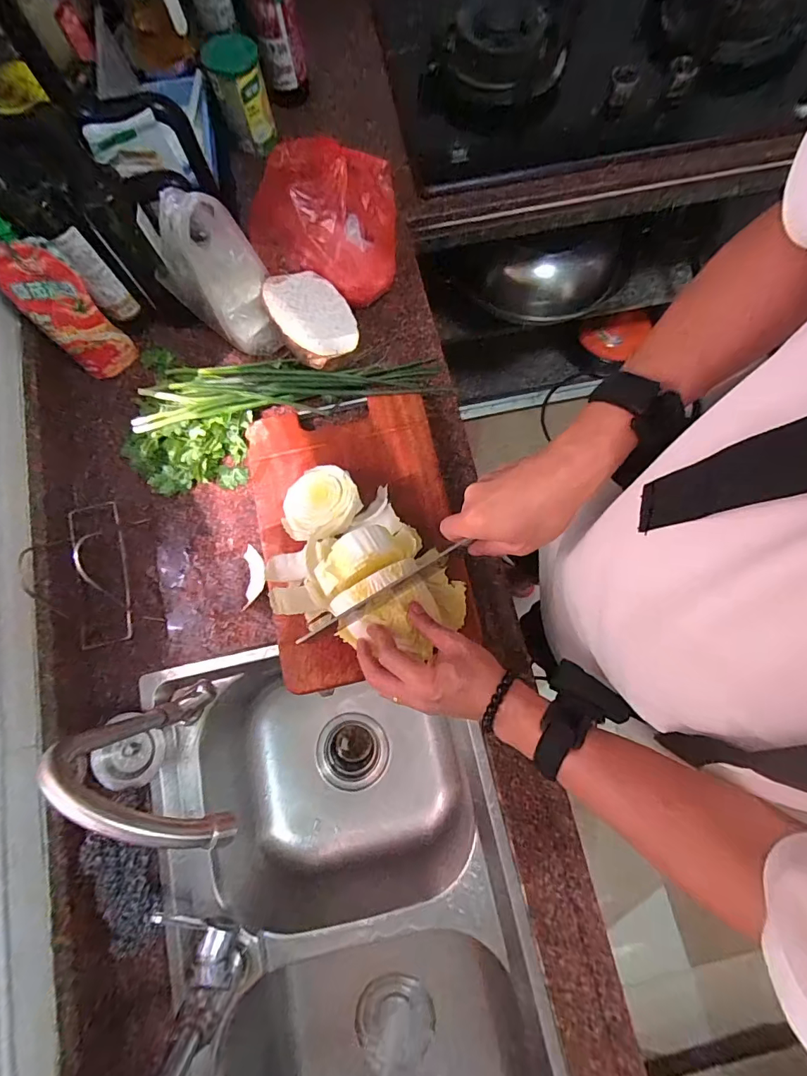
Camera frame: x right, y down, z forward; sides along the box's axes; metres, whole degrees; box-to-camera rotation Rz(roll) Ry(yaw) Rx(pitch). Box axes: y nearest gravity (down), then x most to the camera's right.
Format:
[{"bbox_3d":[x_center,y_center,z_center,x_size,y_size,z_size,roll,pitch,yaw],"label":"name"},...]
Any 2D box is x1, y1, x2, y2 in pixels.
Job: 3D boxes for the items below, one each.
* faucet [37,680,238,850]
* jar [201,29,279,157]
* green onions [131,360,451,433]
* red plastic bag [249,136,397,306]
[{"bbox_3d":[-0.195,0.189,0.424,0.162,0.264,0.052,17,78,5],"label":"faucet"},{"bbox_3d":[-0.242,-0.667,0.690,0.072,0.103,0.093,-21,78,-4],"label":"jar"},{"bbox_3d":[-0.152,-0.215,0.622,0.398,0.039,0.089,-9,77,-1],"label":"green onions"},{"bbox_3d":[-0.114,-0.411,0.619,0.200,0.130,0.146,2,77,2],"label":"red plastic bag"}]

